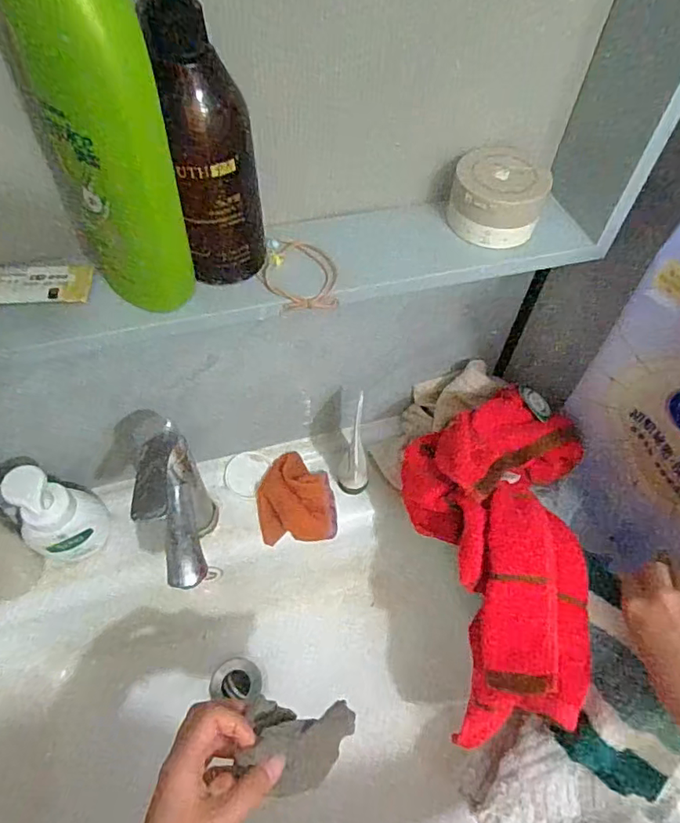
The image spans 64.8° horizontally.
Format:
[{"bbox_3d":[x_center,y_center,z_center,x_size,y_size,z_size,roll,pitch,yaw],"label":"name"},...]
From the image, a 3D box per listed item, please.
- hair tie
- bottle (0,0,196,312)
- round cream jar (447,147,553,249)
[{"bbox_3d":[-0.029,-0.095,0.373,0.051,0.017,0.056,-8,56,-7],"label":"hair tie"},{"bbox_3d":[-0.118,-0.137,0.272,0.055,0.192,0.054,-21,59,-15],"label":"bottle"},{"bbox_3d":[0.115,-0.156,0.393,0.067,0.042,0.061,1,56,-1],"label":"round cream jar"}]

